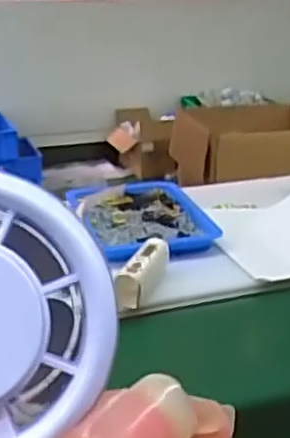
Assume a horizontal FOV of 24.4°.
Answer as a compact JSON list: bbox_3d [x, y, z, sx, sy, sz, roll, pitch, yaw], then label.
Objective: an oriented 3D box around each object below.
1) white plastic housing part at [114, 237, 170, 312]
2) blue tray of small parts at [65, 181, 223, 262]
[{"bbox_3d":[-0.002,0.062,0.781,0.041,0.042,0.112,7,23,14],"label":"white plastic housing part"},{"bbox_3d":[-0.003,-0.006,0.953,0.170,0.022,0.227,-7,24,-19],"label":"blue tray of small parts"}]

